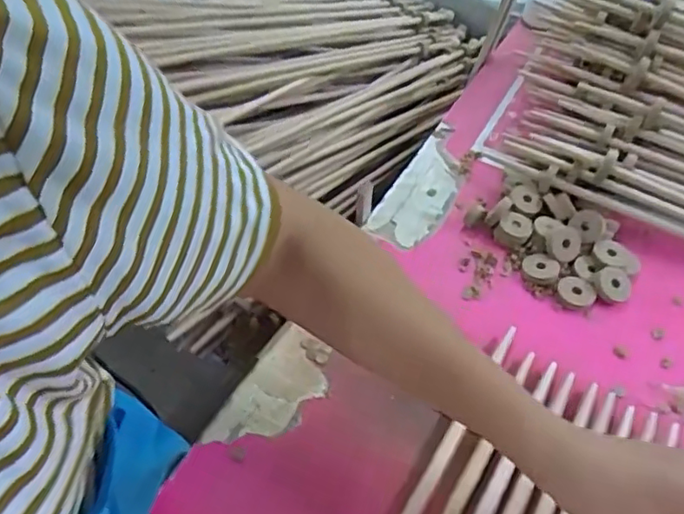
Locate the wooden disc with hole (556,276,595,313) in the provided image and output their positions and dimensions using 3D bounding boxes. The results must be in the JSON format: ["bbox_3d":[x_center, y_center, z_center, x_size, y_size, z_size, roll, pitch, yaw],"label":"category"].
[{"bbox_3d":[0.226,0.035,0.569,0.034,0.013,0.038,38,55,26],"label":"wooden disc with hole"}]

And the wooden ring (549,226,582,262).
[{"bbox_3d":[0.225,-0.013,0.593,0.029,0.004,0.036,16,79,15],"label":"wooden ring"}]

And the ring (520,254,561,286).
[{"bbox_3d":[0.196,0.014,0.586,0.035,0.013,0.037,3,47,-3],"label":"ring"}]

